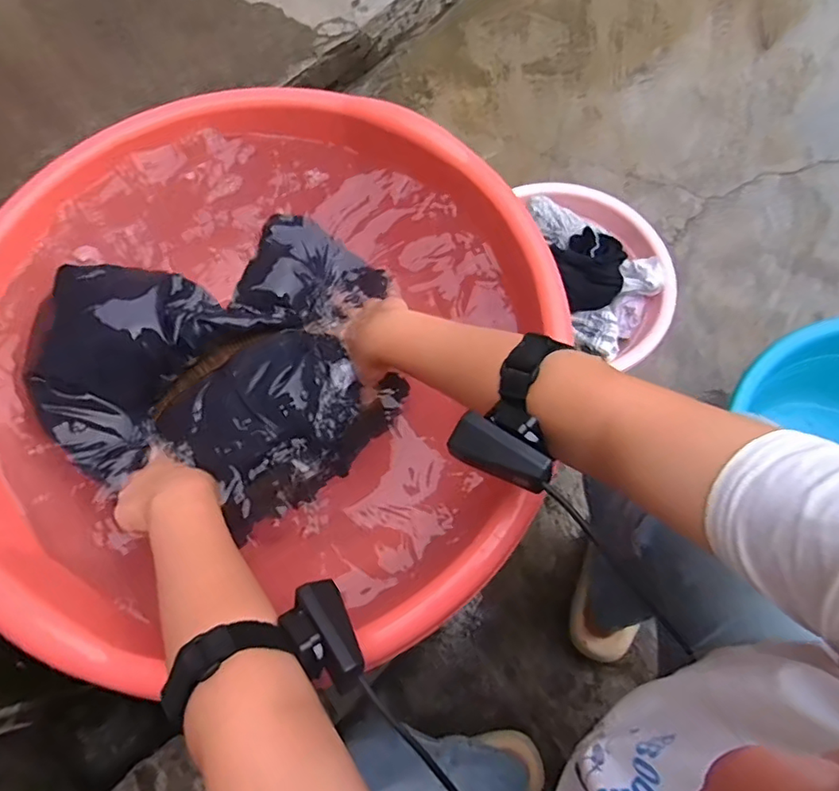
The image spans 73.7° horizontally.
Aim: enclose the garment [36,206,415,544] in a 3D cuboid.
[{"bbox_3d":[-0.183,-0.018,0.553,0.333,0.069,0.276,-23,75,-8],"label":"garment"}]

